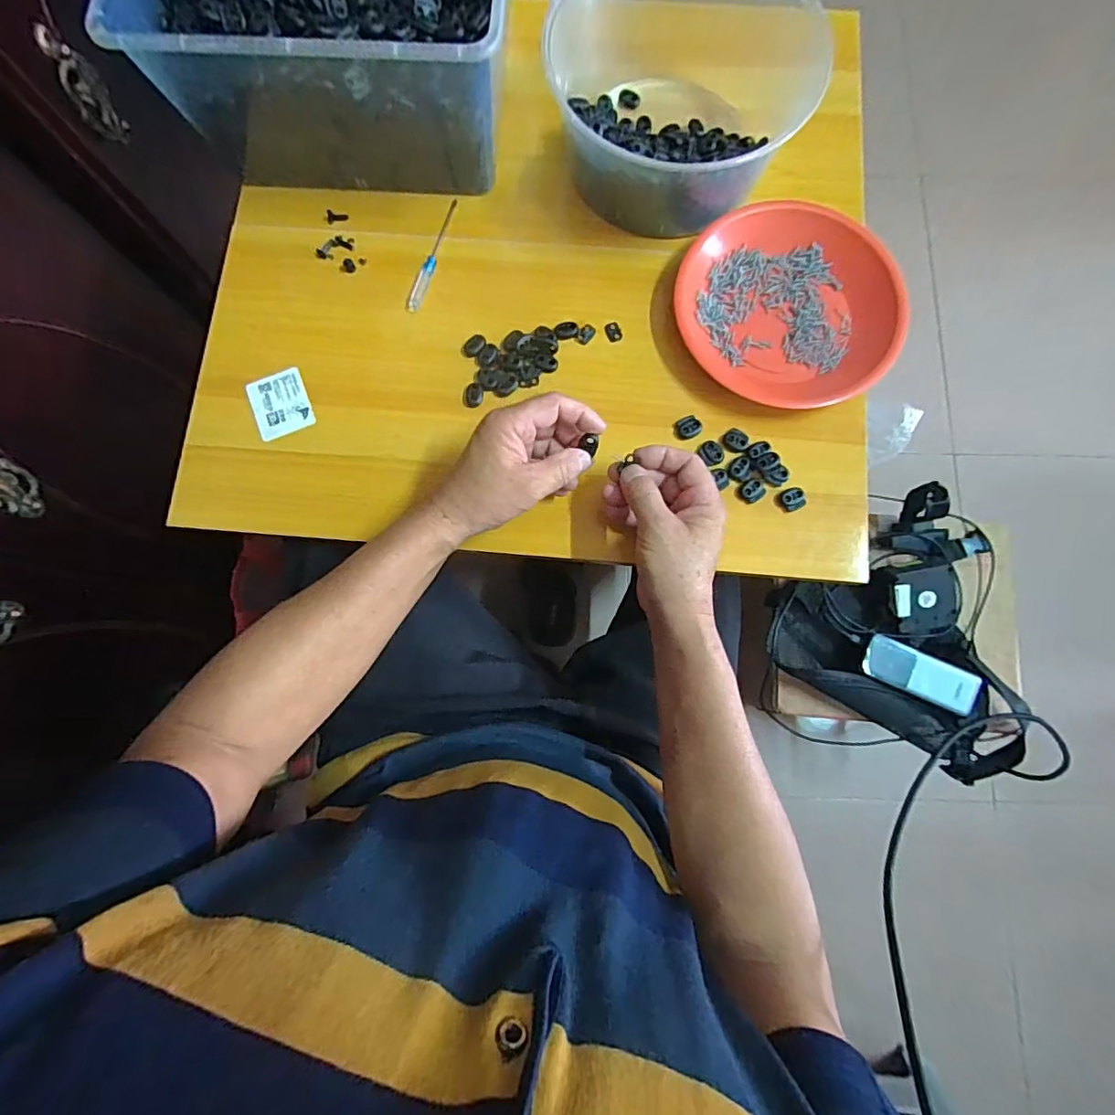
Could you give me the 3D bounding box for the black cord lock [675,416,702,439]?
[{"bbox_3d":[0.114,-0.114,0.473,0.021,0.006,0.020,-28,81,-5],"label":"black cord lock"}]

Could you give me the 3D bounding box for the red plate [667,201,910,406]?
[{"bbox_3d":[0.201,-0.221,0.478,0.189,0.032,0.170,13,80,3],"label":"red plate"}]

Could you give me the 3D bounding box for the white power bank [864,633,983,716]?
[{"bbox_3d":[0.446,0.143,0.666,0.129,0.014,0.057,26,65,14],"label":"white power bank"}]

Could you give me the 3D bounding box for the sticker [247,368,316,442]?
[{"bbox_3d":[-0.247,-0.137,0.485,0.048,0.004,0.057,-20,84,-8],"label":"sticker"}]

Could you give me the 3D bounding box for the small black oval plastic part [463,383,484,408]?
[{"bbox_3d":[-0.074,-0.144,0.481,0.019,0.007,0.022,7,80,1],"label":"small black oval plastic part"}]

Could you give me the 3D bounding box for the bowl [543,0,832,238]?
[{"bbox_3d":[0.100,-0.399,0.467,0.198,0.101,0.196,0,80,0],"label":"bowl"}]

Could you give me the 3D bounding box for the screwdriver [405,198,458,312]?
[{"bbox_3d":[-0.114,-0.283,0.507,0.015,0.011,0.122,20,80,4],"label":"screwdriver"}]

